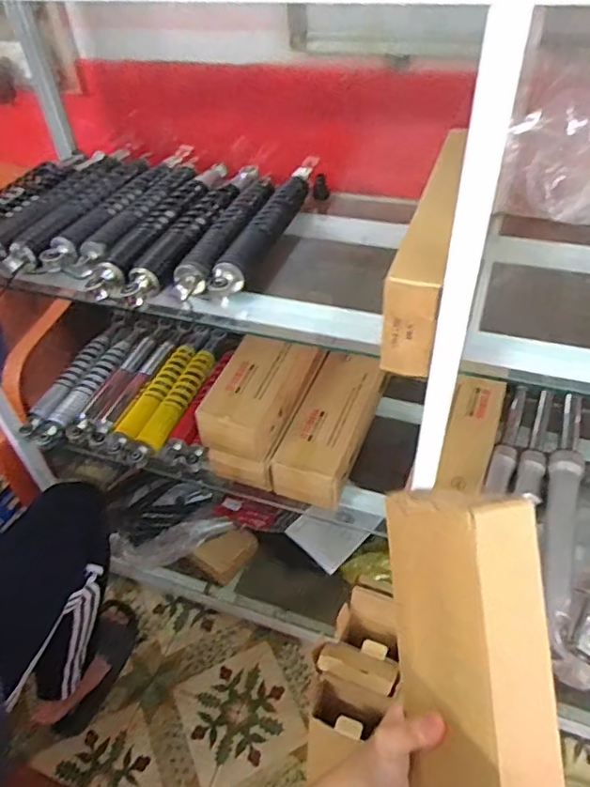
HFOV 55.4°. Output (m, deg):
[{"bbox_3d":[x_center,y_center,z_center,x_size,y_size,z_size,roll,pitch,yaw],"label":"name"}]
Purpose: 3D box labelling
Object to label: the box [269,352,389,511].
[{"bbox_3d":[0.074,0.043,0.961,0.117,0.085,0.305,15,48,19],"label":"box"}]

